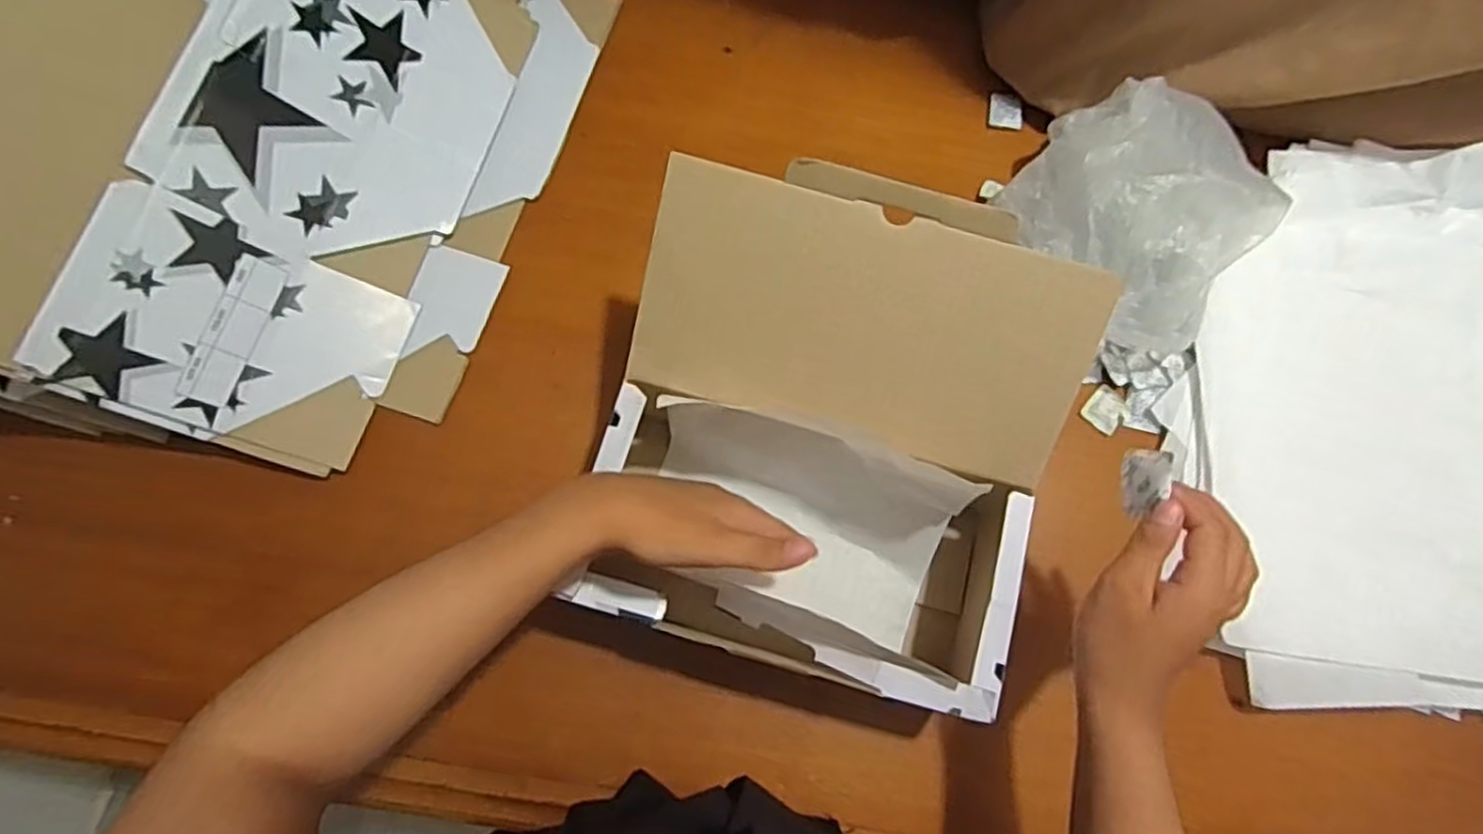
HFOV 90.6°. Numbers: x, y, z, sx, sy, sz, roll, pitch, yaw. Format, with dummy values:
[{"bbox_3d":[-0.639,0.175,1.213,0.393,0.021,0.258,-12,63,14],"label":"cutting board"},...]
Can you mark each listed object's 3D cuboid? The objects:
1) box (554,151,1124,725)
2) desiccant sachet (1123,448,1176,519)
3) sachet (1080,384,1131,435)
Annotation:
[{"bbox_3d":[0.057,0.023,0.486,0.277,0.202,0.272,15,75,2],"label":"box"},{"bbox_3d":[0.223,0.037,0.405,0.004,0.028,0.036,9,88,-27],"label":"desiccant sachet"},{"bbox_3d":[0.302,-0.006,0.609,0.032,0.007,0.031,42,77,9],"label":"sachet"}]

